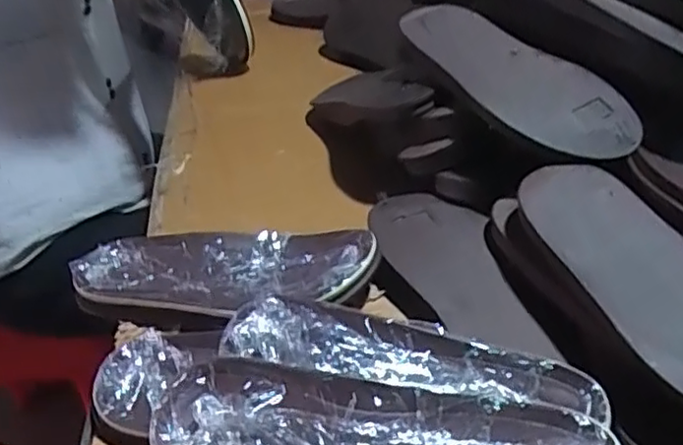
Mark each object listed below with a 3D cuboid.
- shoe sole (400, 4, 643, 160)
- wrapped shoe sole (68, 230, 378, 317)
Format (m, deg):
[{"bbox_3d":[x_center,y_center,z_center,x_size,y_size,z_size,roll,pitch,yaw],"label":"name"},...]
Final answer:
[{"bbox_3d":[0.120,-0.102,0.485,0.199,0.019,0.065,36,81,28],"label":"shoe sole"},{"bbox_3d":[-0.079,0.031,0.445,0.196,0.020,0.077,-1,37,2],"label":"wrapped shoe sole"}]

